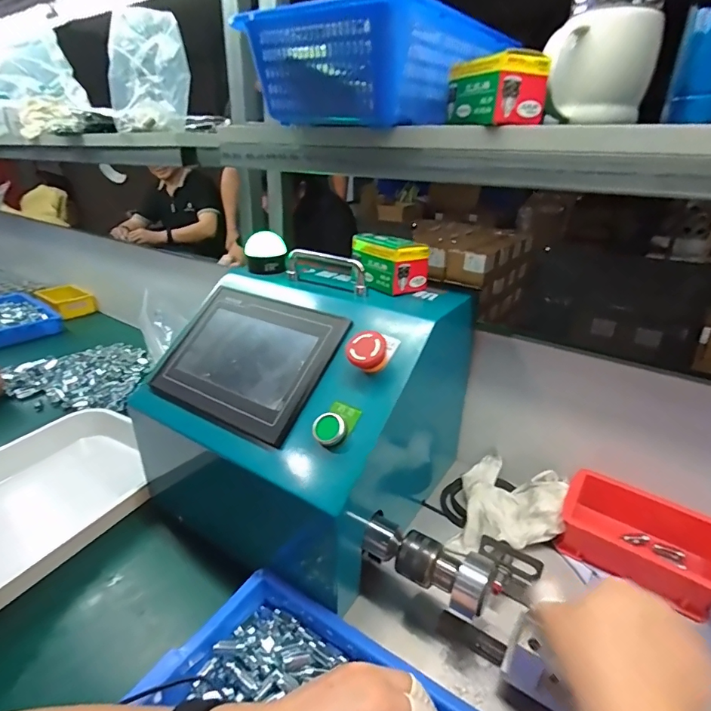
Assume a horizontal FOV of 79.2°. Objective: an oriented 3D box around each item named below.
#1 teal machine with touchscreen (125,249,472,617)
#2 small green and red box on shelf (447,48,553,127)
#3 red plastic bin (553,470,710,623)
[{"bbox_3d":[-0.074,0.056,0.533,0.321,0.269,0.320,17,29,29],"label":"teal machine with touchscreen"},{"bbox_3d":[0.127,-0.240,0.394,0.055,0.050,0.082,-10,29,-22],"label":"small green and red box on shelf"},{"bbox_3d":[0.305,0.196,0.465,0.150,0.053,0.095,18,31,30],"label":"red plastic bin"}]

